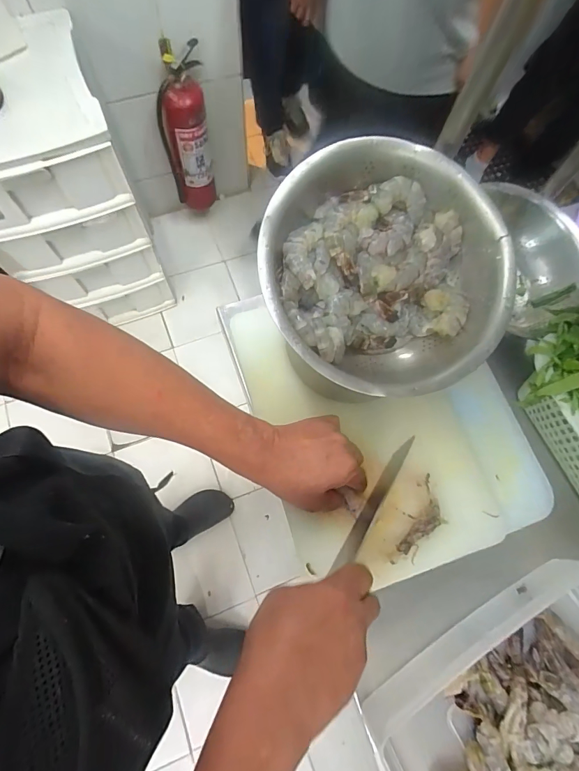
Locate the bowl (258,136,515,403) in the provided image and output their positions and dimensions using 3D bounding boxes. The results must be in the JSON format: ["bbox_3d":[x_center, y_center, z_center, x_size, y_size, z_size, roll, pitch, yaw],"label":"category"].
[{"bbox_3d":[0.100,-0.115,0.428,0.240,0.108,0.249,1,71,-2],"label":"bowl"}]

